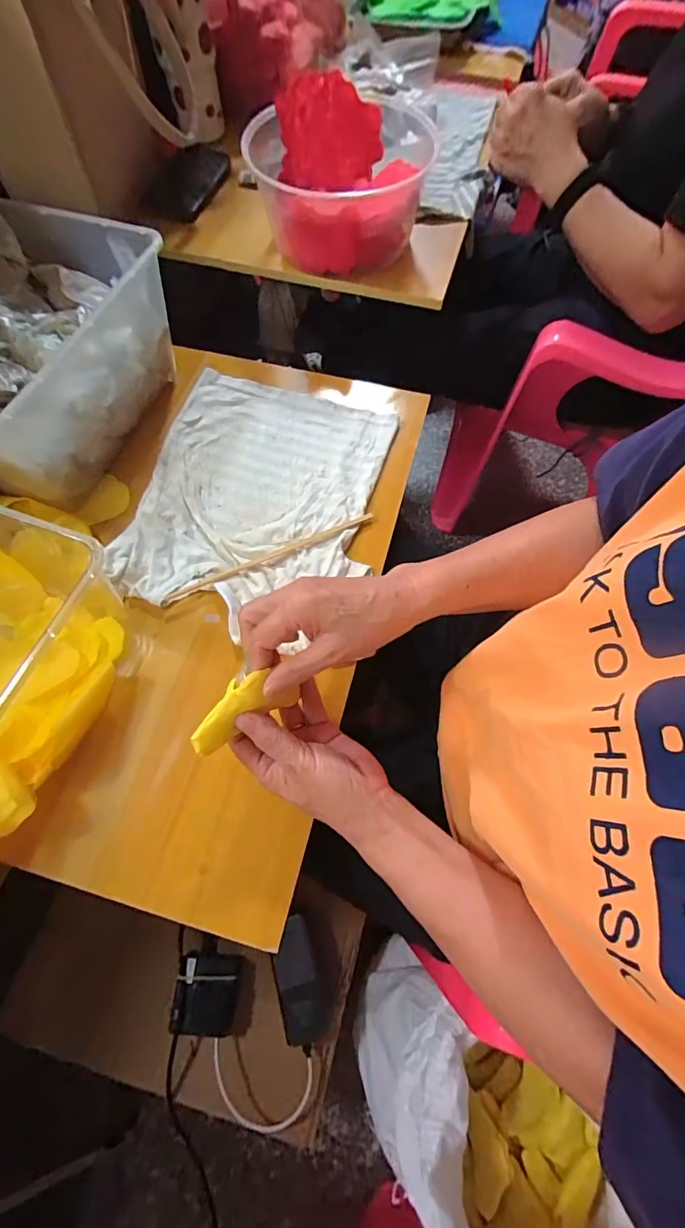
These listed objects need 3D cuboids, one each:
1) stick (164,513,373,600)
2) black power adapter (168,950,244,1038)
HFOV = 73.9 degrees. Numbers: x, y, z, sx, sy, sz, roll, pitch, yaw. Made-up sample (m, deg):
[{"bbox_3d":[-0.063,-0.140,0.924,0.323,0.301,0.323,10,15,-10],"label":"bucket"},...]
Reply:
[{"bbox_3d":[-0.072,-0.061,0.470,0.225,0.006,0.010,-23,69,-10],"label":"stick"},{"bbox_3d":[-0.170,0.477,0.573,0.076,0.024,0.079,4,67,1],"label":"black power adapter"}]

